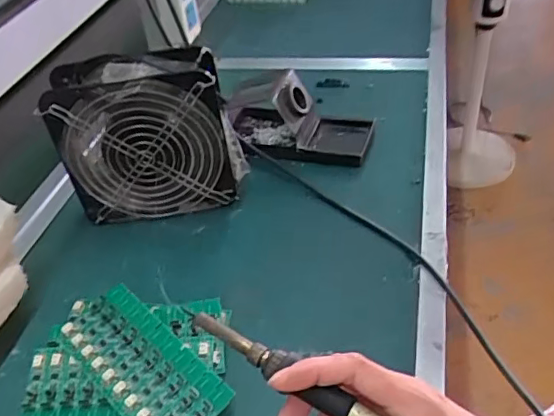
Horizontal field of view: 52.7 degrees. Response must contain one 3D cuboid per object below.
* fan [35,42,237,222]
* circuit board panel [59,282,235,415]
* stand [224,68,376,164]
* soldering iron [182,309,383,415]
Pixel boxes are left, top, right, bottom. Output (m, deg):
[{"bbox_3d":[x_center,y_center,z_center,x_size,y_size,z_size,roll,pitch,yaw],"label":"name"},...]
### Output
[{"bbox_3d":[-0.122,-0.068,0.528,0.157,0.150,0.060,-6,42,-3],"label":"fan"},{"bbox_3d":[-0.100,0.113,0.408,0.138,0.008,0.064,34,62,30],"label":"circuit board panel"},{"bbox_3d":[0.019,-0.099,0.607,0.162,0.066,0.085,11,44,15],"label":"stand"},{"bbox_3d":[0.029,0.104,0.311,0.202,0.013,0.015,26,48,24],"label":"soldering iron"}]

